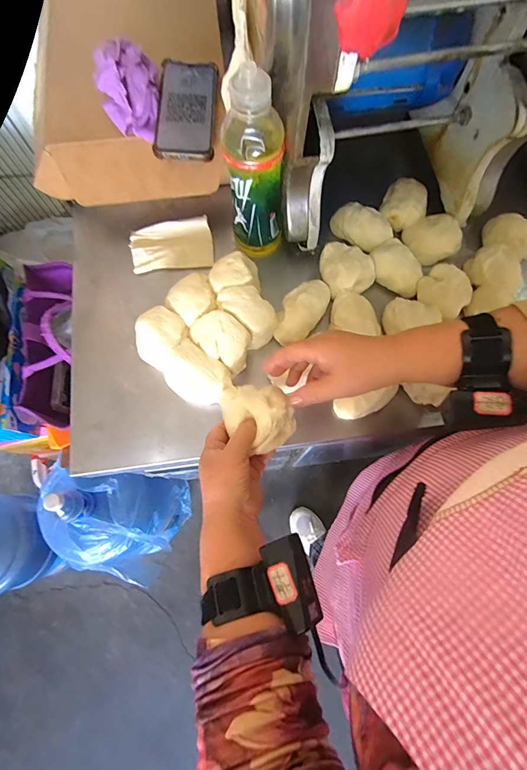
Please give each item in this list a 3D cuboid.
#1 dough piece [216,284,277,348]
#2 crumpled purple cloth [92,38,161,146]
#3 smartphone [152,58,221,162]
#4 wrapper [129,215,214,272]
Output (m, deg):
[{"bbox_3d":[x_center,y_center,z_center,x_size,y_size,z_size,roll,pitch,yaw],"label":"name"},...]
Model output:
[{"bbox_3d":[-0.019,-0.093,0.480,0.050,0.049,0.078,-38,76,-10],"label":"dough piece"},{"bbox_3d":[-0.174,-0.384,0.476,0.085,0.066,0.103,-16,74,-4],"label":"crumpled purple cloth"},{"bbox_3d":[-0.105,-0.377,0.493,0.076,0.011,0.162,2,75,-4],"label":"smartphone"},{"bbox_3d":[-0.135,-0.205,0.532,0.117,0.014,0.068,-7,91,-2],"label":"wrapper"}]

